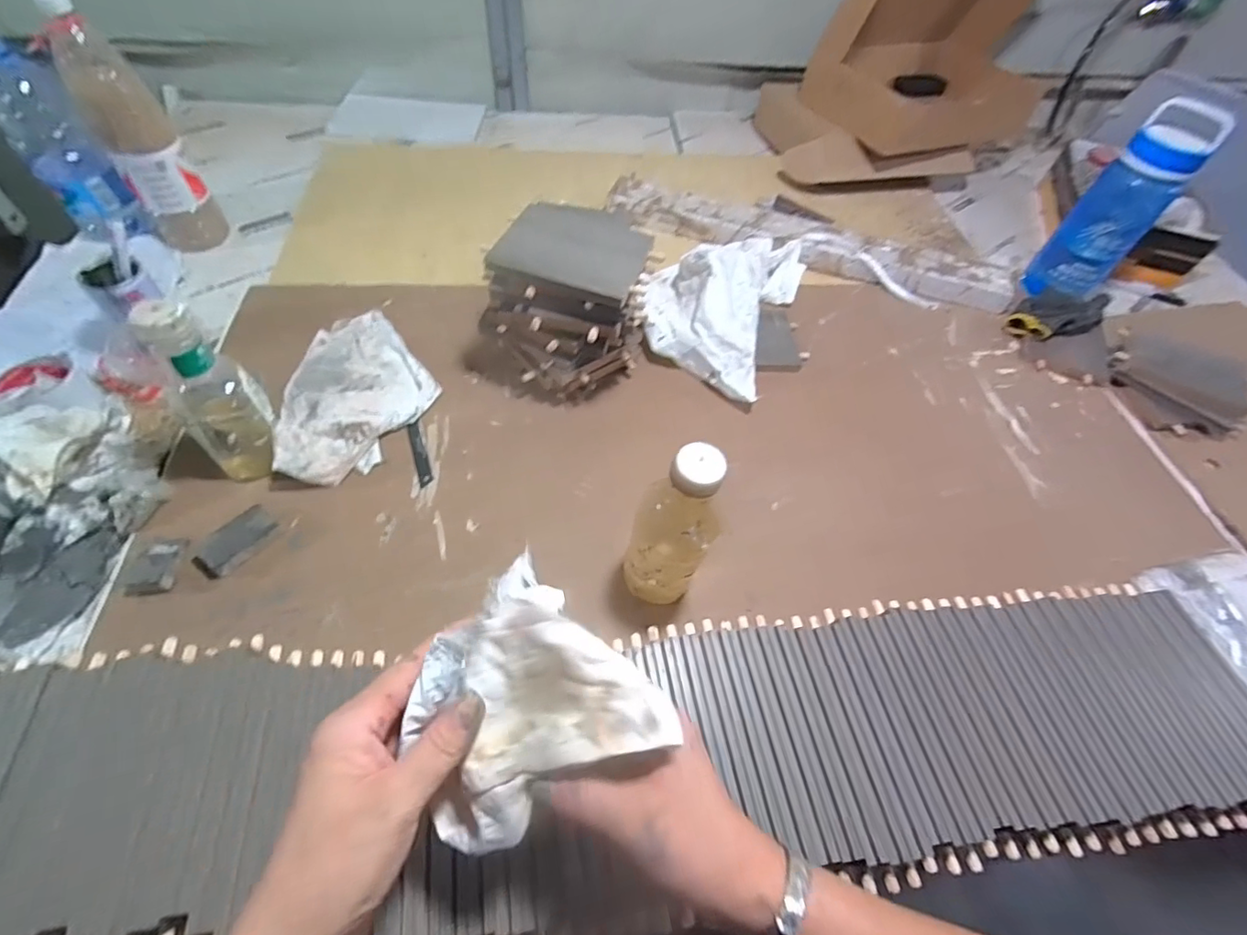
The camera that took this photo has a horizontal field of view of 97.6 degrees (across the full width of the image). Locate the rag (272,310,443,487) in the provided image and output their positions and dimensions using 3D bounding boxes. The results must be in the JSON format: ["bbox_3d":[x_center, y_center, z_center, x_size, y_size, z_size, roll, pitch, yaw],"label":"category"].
[{"bbox_3d":[-0.311,-0.106,0.657,0.157,0.053,0.272,-7,57,-10],"label":"rag"}]

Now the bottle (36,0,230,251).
[{"bbox_3d":[-0.653,-0.446,0.735,0.084,0.298,0.071,-33,65,-24],"label":"bottle"}]

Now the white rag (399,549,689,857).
[{"bbox_3d":[-0.060,0.119,0.285,0.115,0.078,0.132,-33,65,-24],"label":"white rag"}]

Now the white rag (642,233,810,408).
[{"bbox_3d":[0.158,-0.258,0.774,0.174,0.095,0.338,22,57,9],"label":"white rag"}]

